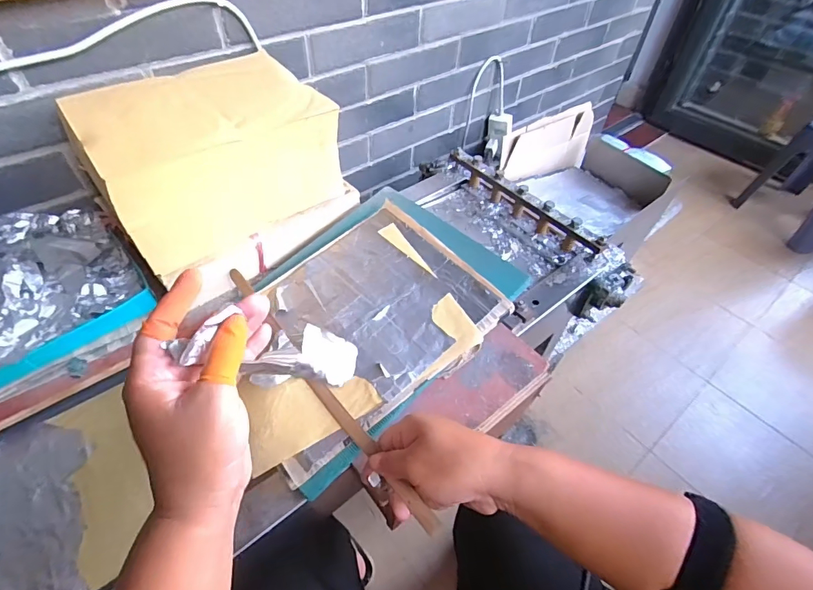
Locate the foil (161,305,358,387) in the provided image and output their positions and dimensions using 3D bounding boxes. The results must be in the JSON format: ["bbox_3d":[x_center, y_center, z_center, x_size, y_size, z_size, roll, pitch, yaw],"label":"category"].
[{"bbox_3d":[-0.091,0.043,0.303,0.127,0.043,0.033,15,39,-38],"label":"foil"}]

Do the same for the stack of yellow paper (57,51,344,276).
[{"bbox_3d":[-0.231,-0.168,0.509,0.238,0.119,0.177,-34,58,-27],"label":"stack of yellow paper"}]

